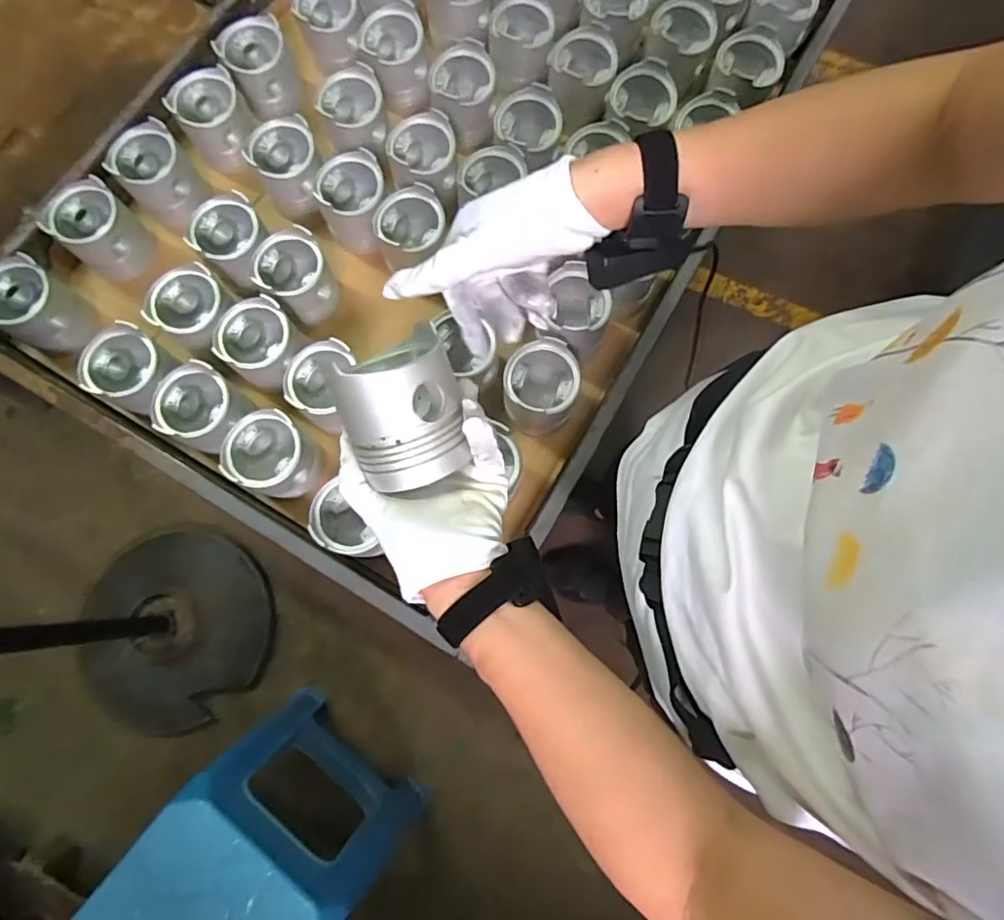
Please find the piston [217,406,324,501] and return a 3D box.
[{"bbox_3d":[-0.259,-0.004,0.643,0.083,0.075,0.083,0,76,0],"label":"piston"}]

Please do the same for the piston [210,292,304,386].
[{"bbox_3d":[-0.284,-0.136,0.674,0.079,0.071,0.088,40,80,9],"label":"piston"}]

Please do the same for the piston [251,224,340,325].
[{"bbox_3d":[-0.250,-0.222,0.692,0.084,0.072,0.085,0,76,0],"label":"piston"}]

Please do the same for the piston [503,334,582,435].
[{"bbox_3d":[0.044,-0.082,0.658,0.084,0.082,0.087,8,77,2],"label":"piston"}]

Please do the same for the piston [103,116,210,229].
[{"bbox_3d":[-0.443,-0.367,0.731,0.080,0.101,0.075,0,76,0],"label":"piston"}]

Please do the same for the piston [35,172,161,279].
[{"bbox_3d":[-0.501,-0.287,0.708,0.091,0.083,0.084,0,76,0],"label":"piston"}]

